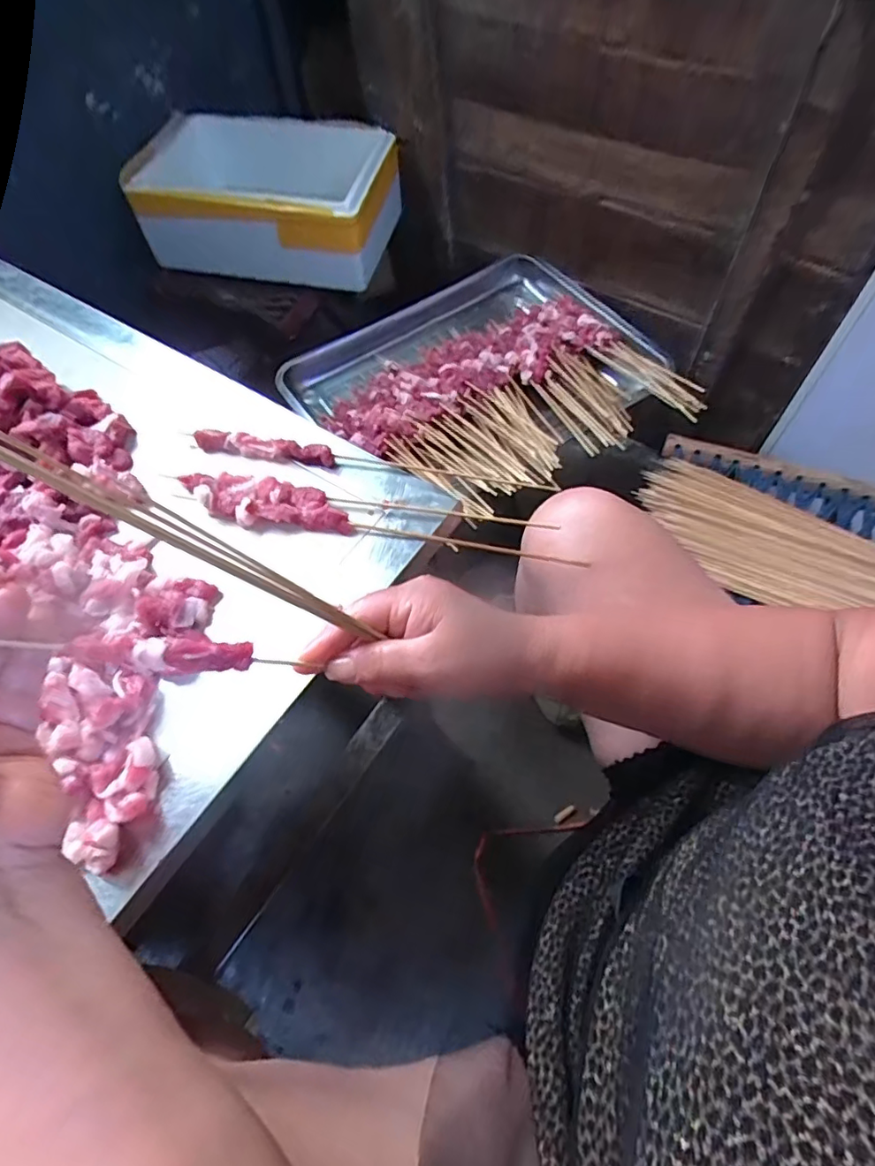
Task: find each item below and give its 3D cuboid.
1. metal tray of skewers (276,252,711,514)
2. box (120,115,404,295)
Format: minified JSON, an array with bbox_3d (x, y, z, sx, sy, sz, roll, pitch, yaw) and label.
[{"bbox_3d":[0.061,-0.261,0.724,0.413,0.047,0.372,-34,64,-15],"label":"metal tray of skewers"},{"bbox_3d":[-0.260,-0.546,0.803,0.372,0.145,0.191,7,61,7],"label":"box"}]

